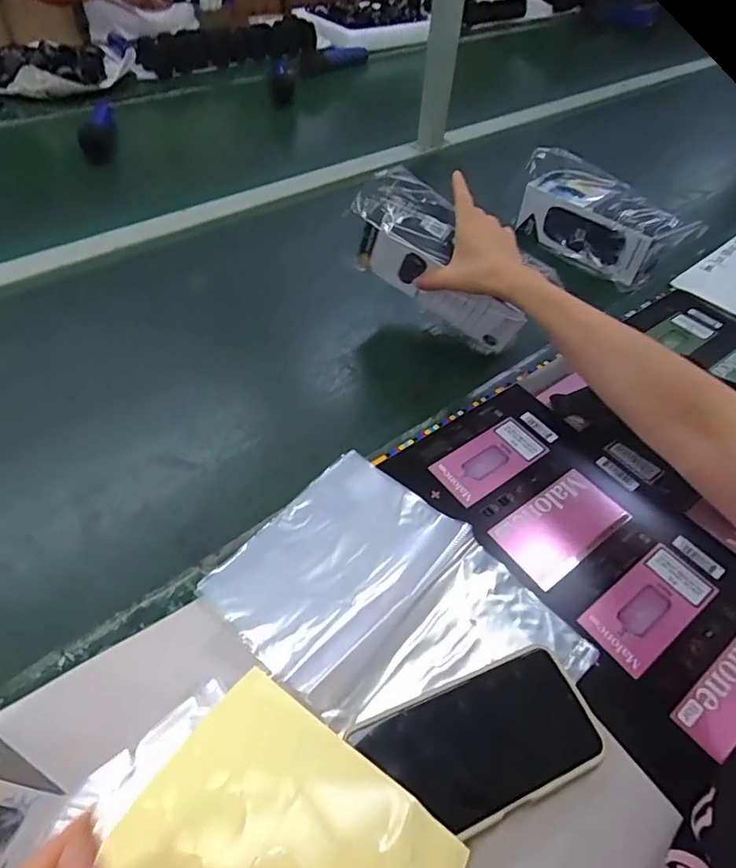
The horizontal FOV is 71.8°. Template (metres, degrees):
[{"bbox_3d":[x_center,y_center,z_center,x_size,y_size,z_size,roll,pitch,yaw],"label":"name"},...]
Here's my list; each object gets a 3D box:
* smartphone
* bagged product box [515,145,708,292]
[{"bbox_3d":[0.078,0.201,0.333,0.158,0.005,0.076,-14,55,-18],"label":"smartphone"},{"bbox_3d":[0.323,-0.294,0.705,0.080,0.107,0.220,-36,60,-28],"label":"bagged product box"}]

